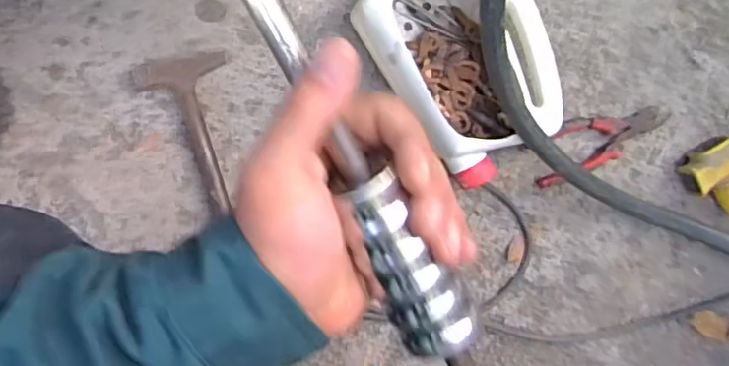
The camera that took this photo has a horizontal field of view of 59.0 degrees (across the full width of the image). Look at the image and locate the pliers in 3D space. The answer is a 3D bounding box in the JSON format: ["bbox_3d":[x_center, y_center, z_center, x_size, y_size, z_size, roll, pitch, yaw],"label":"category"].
[{"bbox_3d":[0.276,-0.051,0.744,0.178,0.025,0.056,-23,92,-6],"label":"pliers"}]

